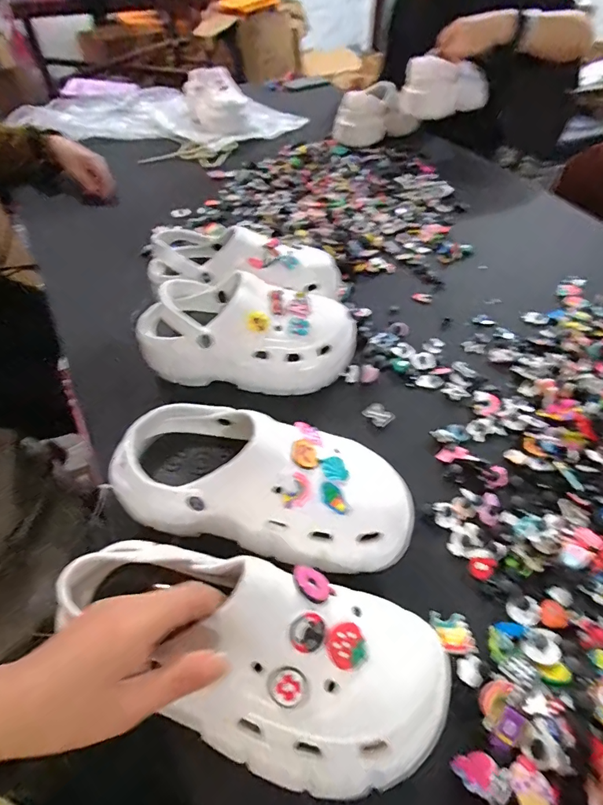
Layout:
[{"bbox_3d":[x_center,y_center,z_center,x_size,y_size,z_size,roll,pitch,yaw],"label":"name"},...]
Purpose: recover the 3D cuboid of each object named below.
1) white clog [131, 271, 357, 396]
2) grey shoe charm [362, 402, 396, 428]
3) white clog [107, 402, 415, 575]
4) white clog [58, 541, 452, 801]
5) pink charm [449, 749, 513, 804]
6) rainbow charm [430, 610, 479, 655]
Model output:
[{"bbox_3d":[-0.065,-0.084,0.520,0.246,0.092,0.101,6,49,5],"label":"white clog"},{"bbox_3d":[0.090,0.013,0.504,0.028,0.006,0.030,-36,59,-28],"label":"grey shoe charm"},{"bbox_3d":[-0.036,0.068,0.383,0.263,0.104,0.108,11,50,9],"label":"white clog"},{"bbox_3d":[-0.039,0.160,0.276,0.260,0.092,0.102,12,50,6],"label":"white clog"},{"bbox_3d":[0.122,0.250,0.291,0.034,0.015,0.025,33,56,25],"label":"pink charm"},{"bbox_3d":[0.124,0.187,0.357,0.028,0.005,0.036,-9,50,-9],"label":"rainbow charm"}]

